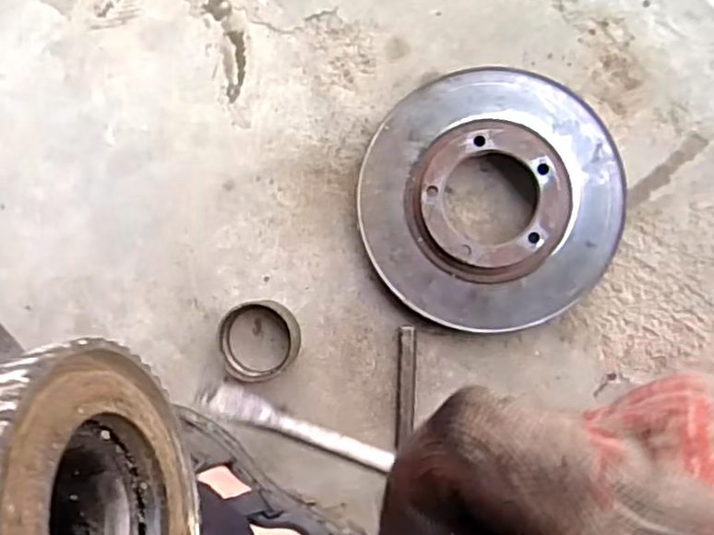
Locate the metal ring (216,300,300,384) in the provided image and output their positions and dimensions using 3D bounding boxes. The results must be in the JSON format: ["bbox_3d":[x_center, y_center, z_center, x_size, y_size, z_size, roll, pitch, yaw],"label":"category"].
[{"bbox_3d":[-0.097,0.072,0.657,0.078,0.033,0.077,0,90,5],"label":"metal ring"}]

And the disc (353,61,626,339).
[{"bbox_3d":[0.127,-0.066,0.634,0.236,0.048,0.243,0,90,5],"label":"disc"}]

